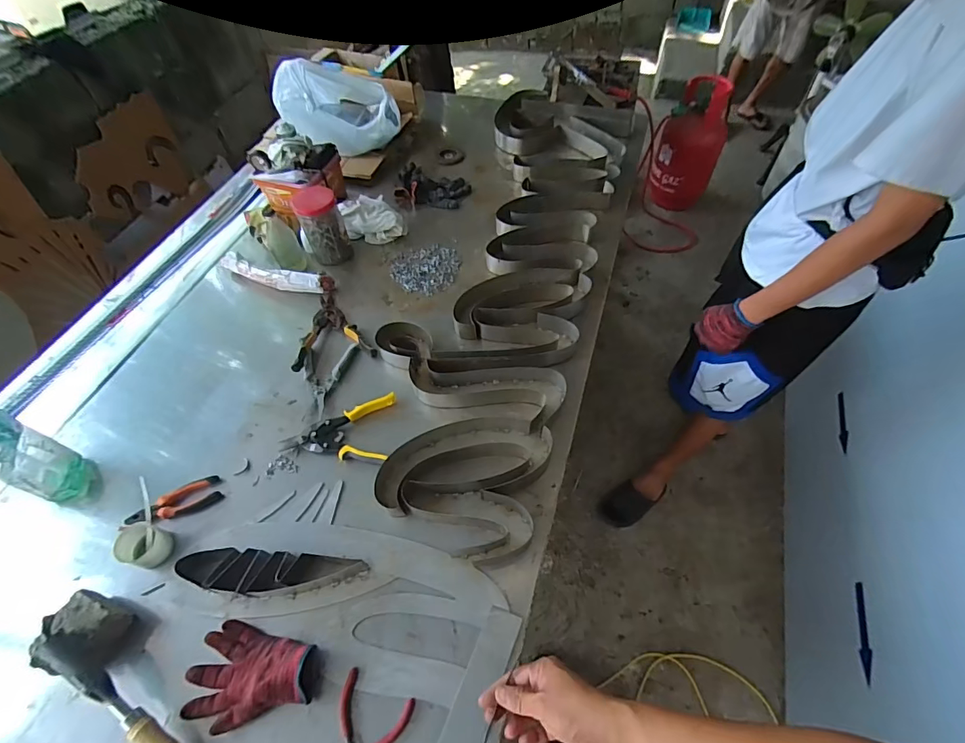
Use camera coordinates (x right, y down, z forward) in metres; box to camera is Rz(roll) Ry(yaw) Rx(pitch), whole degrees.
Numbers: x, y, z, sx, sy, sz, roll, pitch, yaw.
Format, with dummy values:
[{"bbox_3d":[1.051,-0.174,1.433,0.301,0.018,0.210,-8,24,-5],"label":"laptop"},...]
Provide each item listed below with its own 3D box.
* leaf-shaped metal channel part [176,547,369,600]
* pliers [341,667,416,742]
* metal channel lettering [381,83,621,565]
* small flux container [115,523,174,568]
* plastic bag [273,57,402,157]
[{"bbox_3d":[-0.341,0.326,0.730,0.296,0.050,0.068,-2,56,2],"label":"leaf-shaped metal channel part"},{"bbox_3d":[-0.172,0.509,0.618,0.104,0.008,0.143,20,59,16],"label":"pliers"},{"bbox_3d":[0.083,-0.314,1.138,0.402,0.057,1.464,12,57,11],"label":"metal channel lettering"},{"bbox_3d":[-0.581,0.302,0.780,0.077,0.056,0.066,11,57,11],"label":"small flux container"},{"bbox_3d":[-0.444,-0.805,1.345,0.313,0.212,0.311,-21,58,-13],"label":"plastic bag"}]

